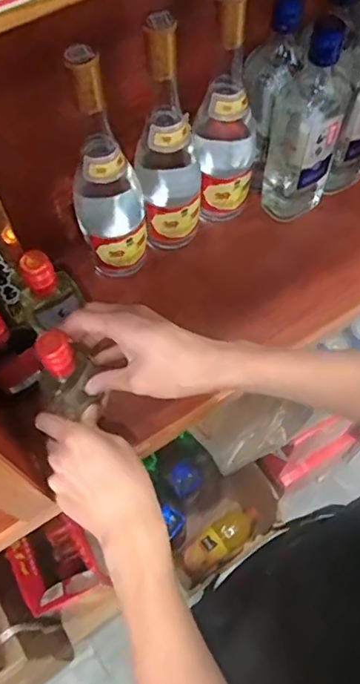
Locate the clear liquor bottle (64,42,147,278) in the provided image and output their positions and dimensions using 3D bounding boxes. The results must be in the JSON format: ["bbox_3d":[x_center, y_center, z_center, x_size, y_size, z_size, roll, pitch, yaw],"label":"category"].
[{"bbox_3d":[-0.078,-0.169,0.550,0.075,0.272,0.073,-14,64,-5],"label":"clear liquor bottle"}]

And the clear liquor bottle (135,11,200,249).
[{"bbox_3d":[-0.016,-0.191,0.563,0.078,0.257,0.067,-3,63,0],"label":"clear liquor bottle"}]

